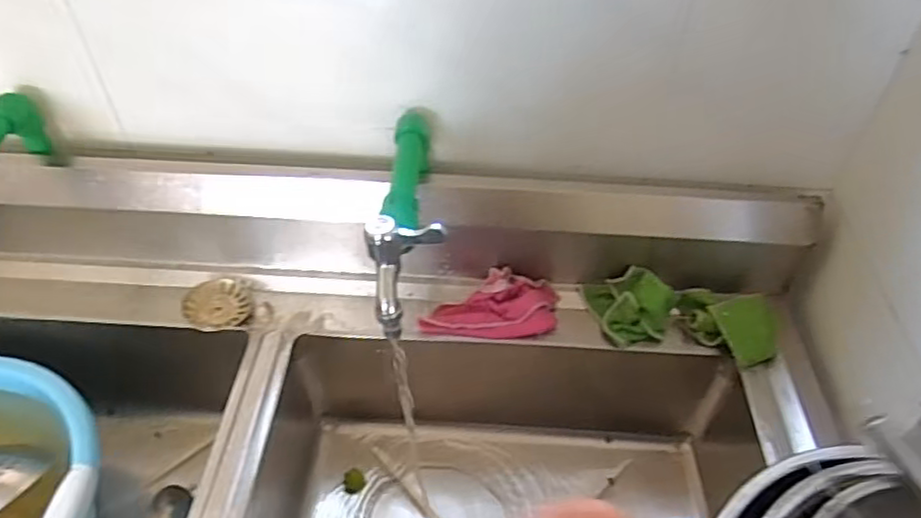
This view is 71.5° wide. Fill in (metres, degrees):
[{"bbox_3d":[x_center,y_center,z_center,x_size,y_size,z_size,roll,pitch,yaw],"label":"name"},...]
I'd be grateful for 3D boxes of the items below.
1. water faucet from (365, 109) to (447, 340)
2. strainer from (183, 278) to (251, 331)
[{"bbox_3d":[-0.052,-0.061,0.584,0.058,0.085,0.259,-2,47,-5],"label":"water faucet"},{"bbox_3d":[-0.279,0.053,0.733,0.070,0.014,0.068,-8,48,-9],"label":"strainer"}]

